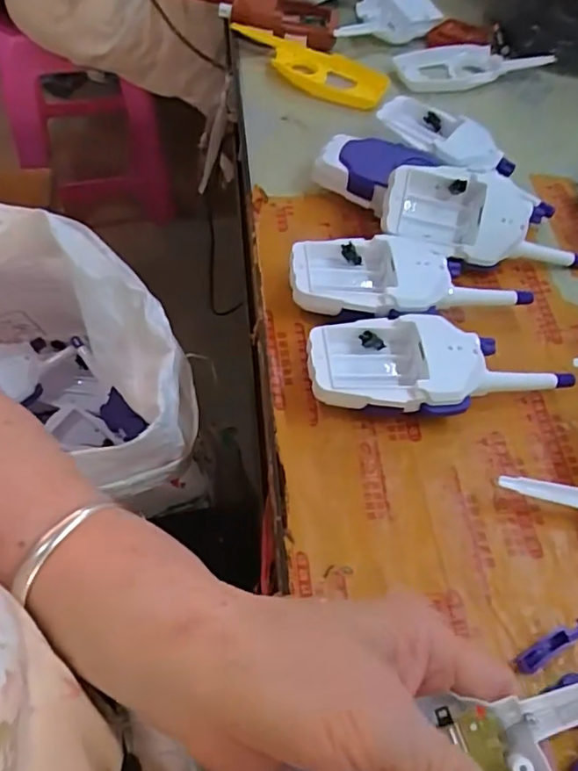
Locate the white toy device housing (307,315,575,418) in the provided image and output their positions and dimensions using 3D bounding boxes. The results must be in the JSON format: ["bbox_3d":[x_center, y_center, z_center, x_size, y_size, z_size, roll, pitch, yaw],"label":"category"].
[{"bbox_3d":[0.096,-0.008,0.378,0.168,0.036,0.065,6,56,-1],"label":"white toy device housing"}]

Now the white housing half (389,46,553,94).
[{"bbox_3d":[0.187,-0.324,0.608,0.160,0.020,0.054,-4,58,-6],"label":"white housing half"}]

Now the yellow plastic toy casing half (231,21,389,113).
[{"bbox_3d":[0.020,-0.316,0.587,0.166,0.025,0.055,31,59,14],"label":"yellow plastic toy casing half"}]

